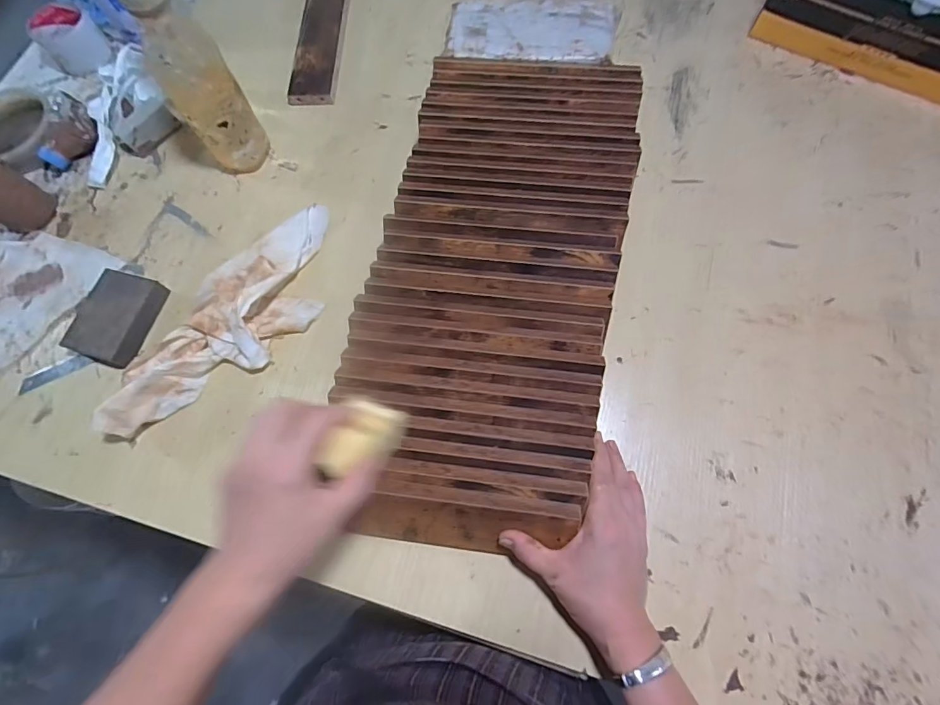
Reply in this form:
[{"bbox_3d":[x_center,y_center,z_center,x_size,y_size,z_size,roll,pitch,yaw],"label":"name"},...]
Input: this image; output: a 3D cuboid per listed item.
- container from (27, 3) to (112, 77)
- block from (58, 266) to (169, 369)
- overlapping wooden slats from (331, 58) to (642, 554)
[{"bbox_3d":[-0.593,-0.466,0.673,0.083,0.059,0.075,-42,74,-10],"label":"container"},{"bbox_3d":[-0.394,-0.038,0.502,0.074,0.030,0.102,11,70,5],"label":"block"},{"bbox_3d":[0.027,-0.090,0.469,0.252,0.039,0.540,9,72,5],"label":"overlapping wooden slats"}]

